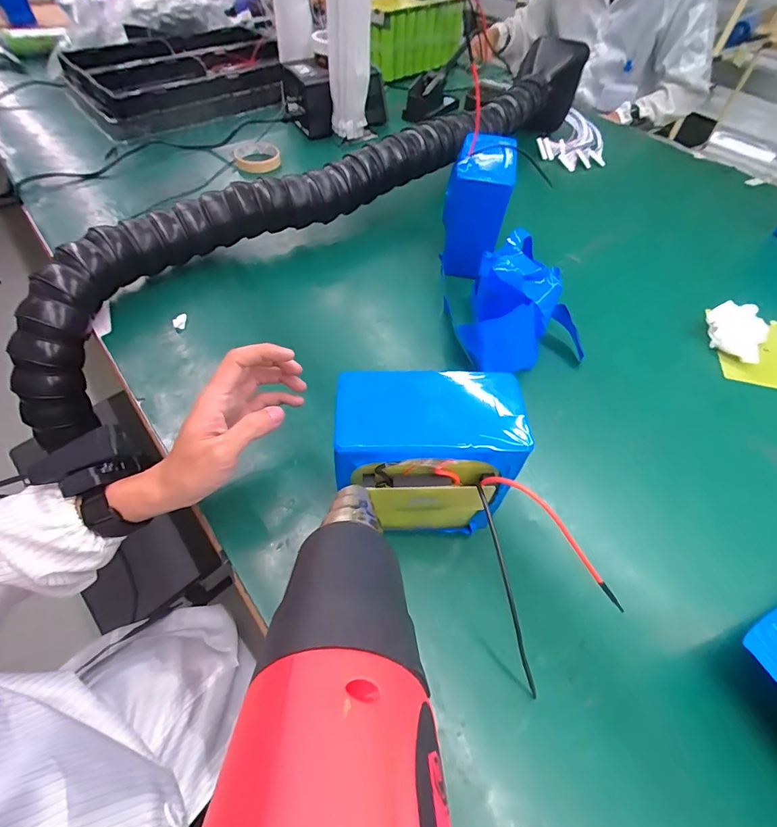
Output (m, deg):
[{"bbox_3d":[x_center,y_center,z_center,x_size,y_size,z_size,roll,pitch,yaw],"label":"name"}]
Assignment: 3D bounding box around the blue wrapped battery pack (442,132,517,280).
[{"bbox_3d":[0.123,-0.297,0.610,0.082,0.159,0.118,10,54,4],"label":"blue wrapped battery pack"}]

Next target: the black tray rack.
[{"bbox_3d":[-0.495,-0.787,0.985,0.433,0.122,0.408,-26,59,-21],"label":"black tray rack"}]

